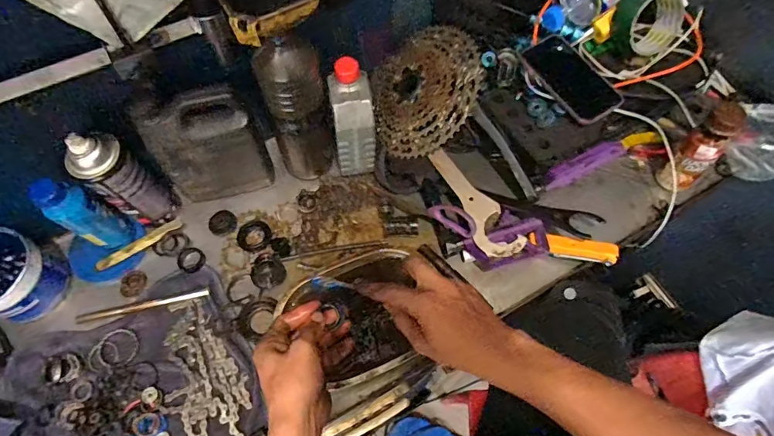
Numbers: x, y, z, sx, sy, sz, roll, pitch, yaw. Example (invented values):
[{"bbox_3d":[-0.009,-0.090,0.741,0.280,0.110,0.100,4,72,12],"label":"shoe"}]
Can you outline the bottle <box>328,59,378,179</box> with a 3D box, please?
[{"bbox_3d":[-0.046,-0.135,0.619,0.054,0.156,0.066,-6,64,-2],"label":"bottle"}]

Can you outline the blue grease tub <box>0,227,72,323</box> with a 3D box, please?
[{"bbox_3d":[-0.489,0.075,0.577,0.099,0.091,0.100,13,65,7],"label":"blue grease tub"}]

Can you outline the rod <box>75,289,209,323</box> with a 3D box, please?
[{"bbox_3d":[-0.336,0.122,0.617,0.176,0.004,0.011,-11,64,-4],"label":"rod"}]

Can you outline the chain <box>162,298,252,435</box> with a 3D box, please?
[{"bbox_3d":[-0.237,0.194,0.552,0.090,0.013,0.195,-36,69,-15],"label":"chain"}]

